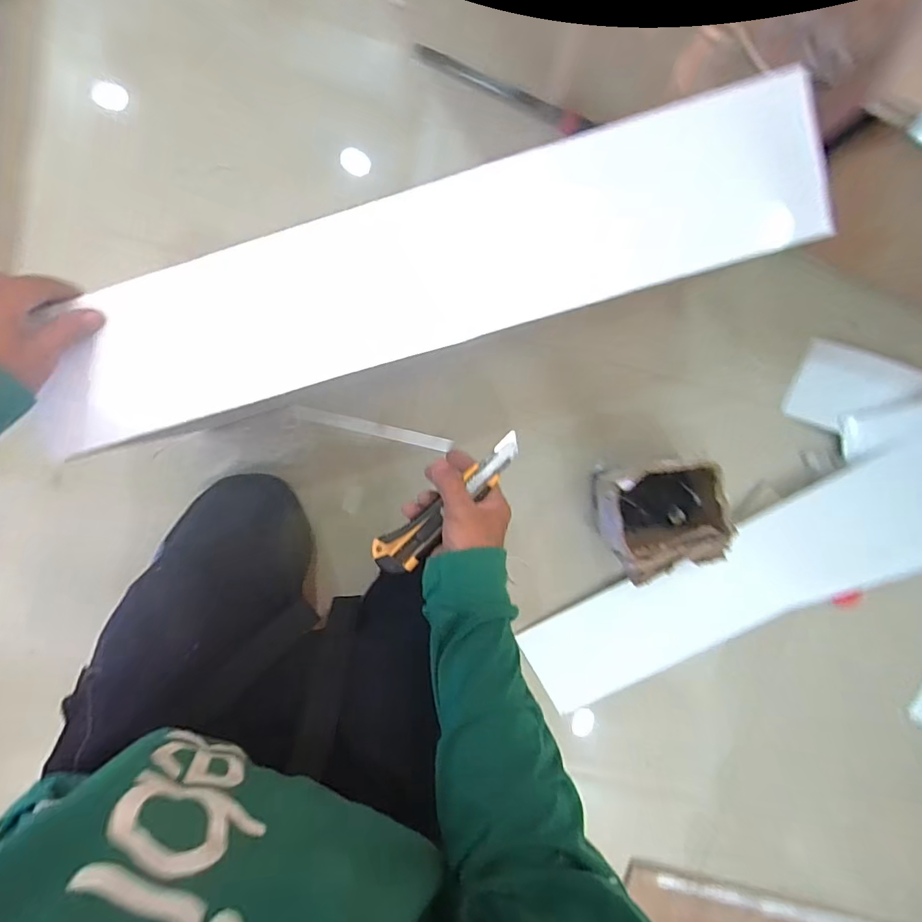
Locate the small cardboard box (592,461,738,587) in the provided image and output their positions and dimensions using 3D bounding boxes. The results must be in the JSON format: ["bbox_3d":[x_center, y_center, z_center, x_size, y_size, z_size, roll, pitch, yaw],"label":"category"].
[{"bbox_3d":[0.247,0.064,0.635,0.140,0.114,0.137,-11,99,1],"label":"small cardboard box"}]

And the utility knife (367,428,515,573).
[{"bbox_3d":[-0.009,0.039,0.458,0.169,0.019,0.038,-43,97,-3],"label":"utility knife"}]

